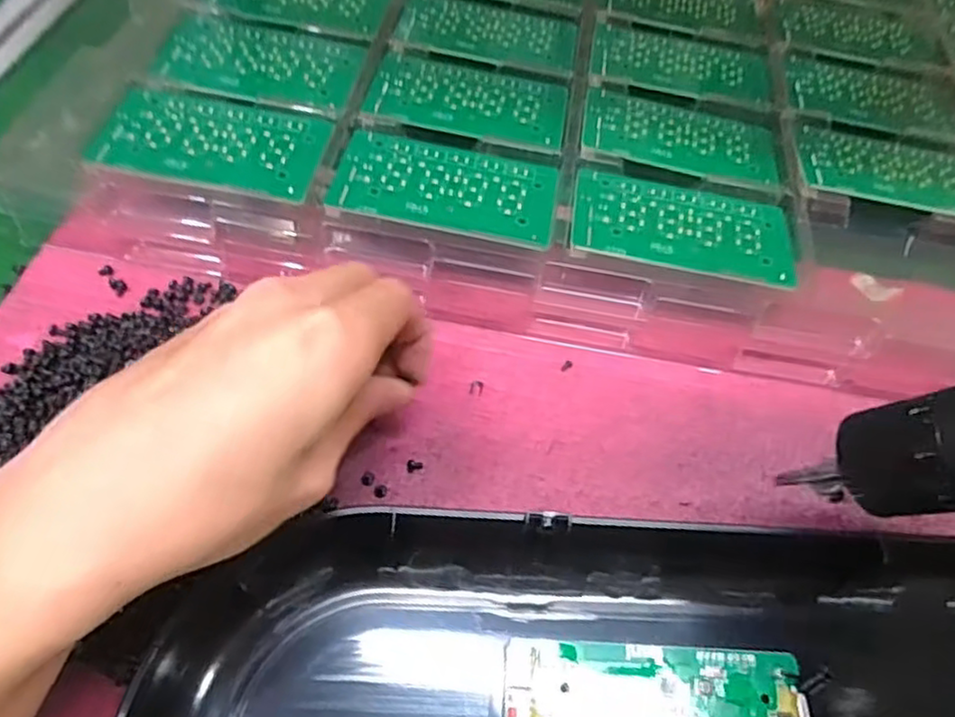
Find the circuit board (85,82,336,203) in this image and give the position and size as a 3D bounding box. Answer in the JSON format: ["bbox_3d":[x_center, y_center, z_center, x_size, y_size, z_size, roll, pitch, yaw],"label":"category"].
[{"bbox_3d":[-0.128,-0.107,0.331,0.104,0.010,0.056,12,61,1],"label":"circuit board"}]

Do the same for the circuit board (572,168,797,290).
[{"bbox_3d":[0.100,-0.065,0.330,0.105,0.004,0.058,11,53,0],"label":"circuit board"}]

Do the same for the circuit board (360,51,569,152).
[{"bbox_3d":[-0.004,-0.142,0.369,0.104,0.004,0.060,12,56,0],"label":"circuit board"}]

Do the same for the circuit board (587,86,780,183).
[{"bbox_3d":[0.112,-0.123,0.370,0.105,0.004,0.058,11,54,-1],"label":"circuit board"}]

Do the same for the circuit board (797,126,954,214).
[{"bbox_3d":[0.227,-0.101,0.365,0.104,0.004,0.060,9,52,0],"label":"circuit board"}]

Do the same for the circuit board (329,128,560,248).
[{"bbox_3d":[-0.015,-0.085,0.332,0.106,0.004,0.057,11,56,-1],"label":"circuit board"}]

